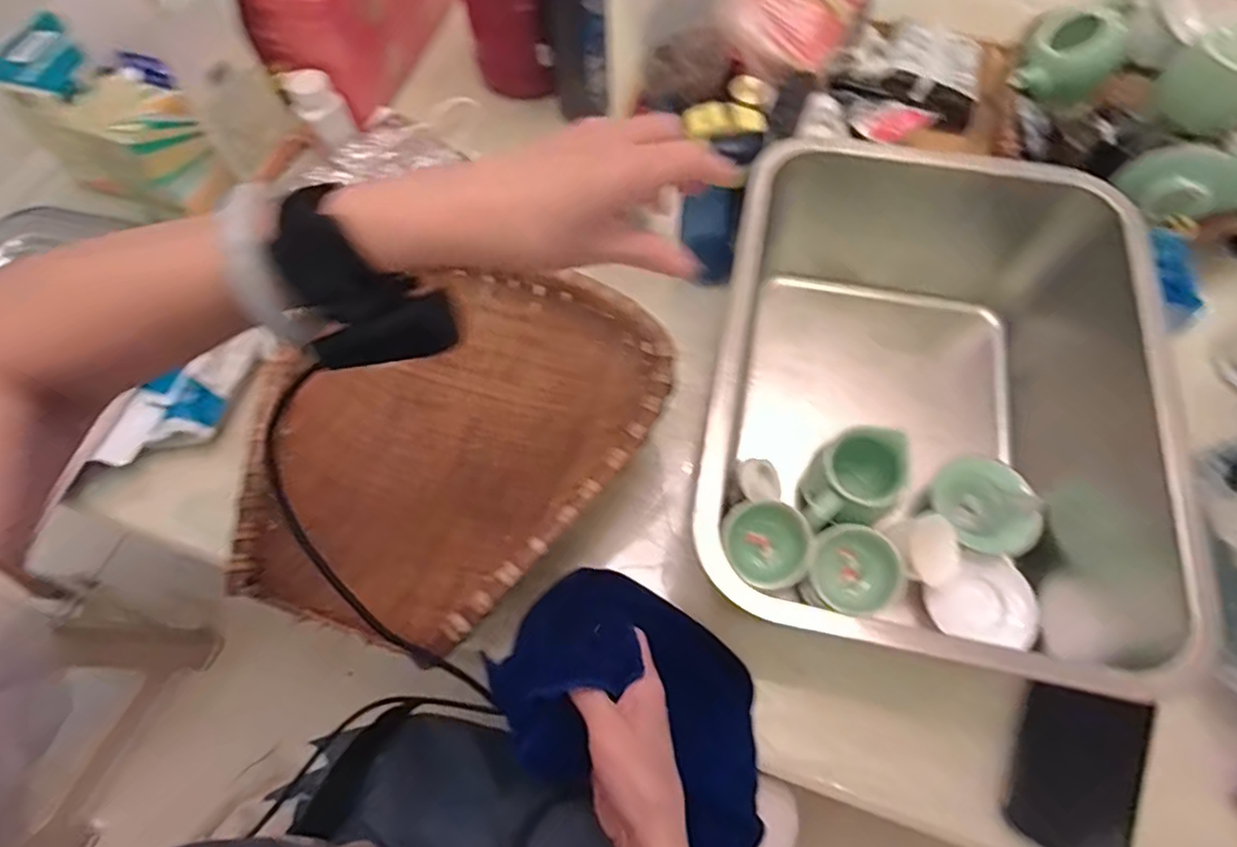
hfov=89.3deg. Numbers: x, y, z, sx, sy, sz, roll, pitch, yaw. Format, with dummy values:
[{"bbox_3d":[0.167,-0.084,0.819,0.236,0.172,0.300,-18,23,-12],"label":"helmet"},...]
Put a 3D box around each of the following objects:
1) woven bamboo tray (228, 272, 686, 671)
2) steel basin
[{"bbox_3d":[-0.128,0.012,0.483,0.239,0.078,0.314,36,68,19],"label":"woven bamboo tray"},{"bbox_3d":[0.244,-0.014,0.488,0.322,0.152,0.402,10,62,7],"label":"steel basin"}]

